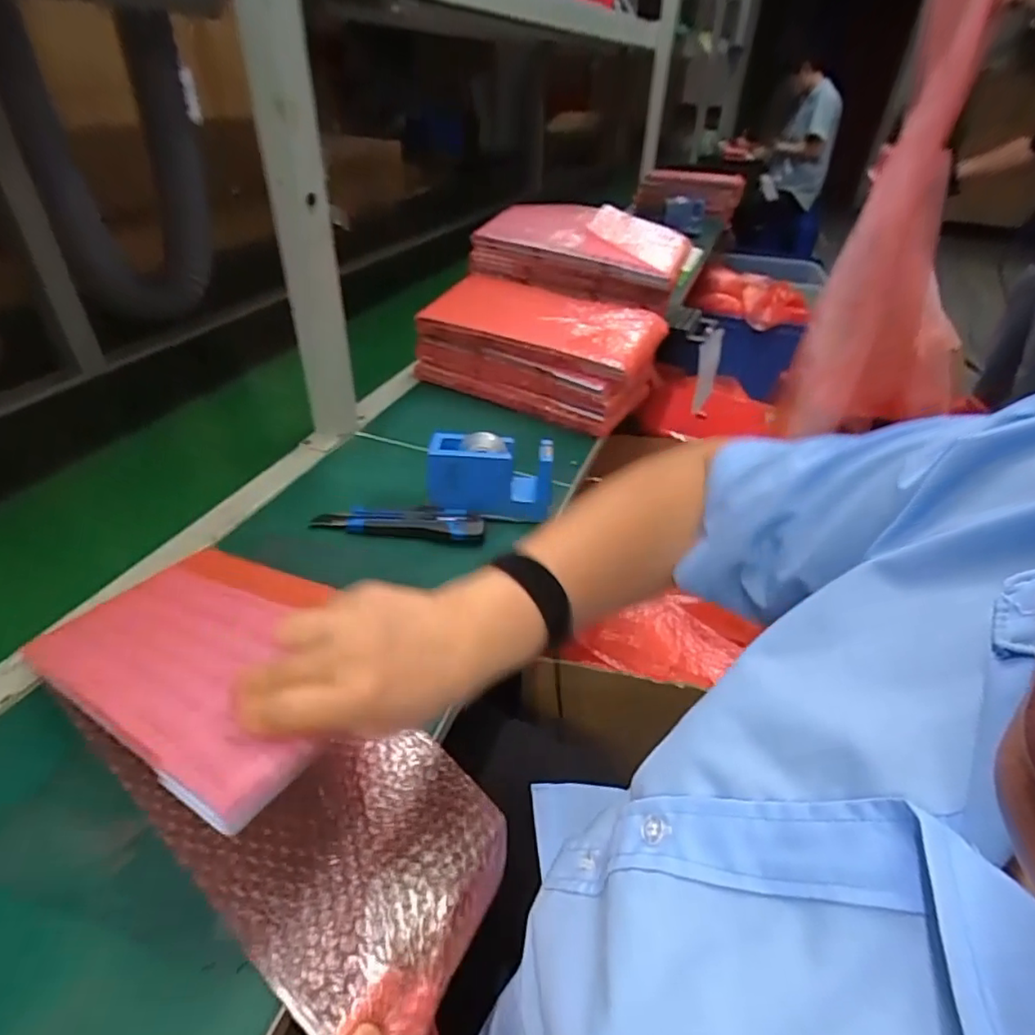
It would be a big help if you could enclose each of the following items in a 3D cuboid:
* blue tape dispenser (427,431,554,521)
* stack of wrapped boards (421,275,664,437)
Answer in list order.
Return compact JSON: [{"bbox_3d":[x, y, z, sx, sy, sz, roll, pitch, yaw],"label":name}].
[{"bbox_3d":[-0.029,-0.042,0.639,0.130,0.082,0.053,4,38,-1],"label":"blue tape dispenser"},{"bbox_3d":[0.028,-0.247,0.879,0.320,0.120,0.173,22,40,22],"label":"stack of wrapped boards"}]

